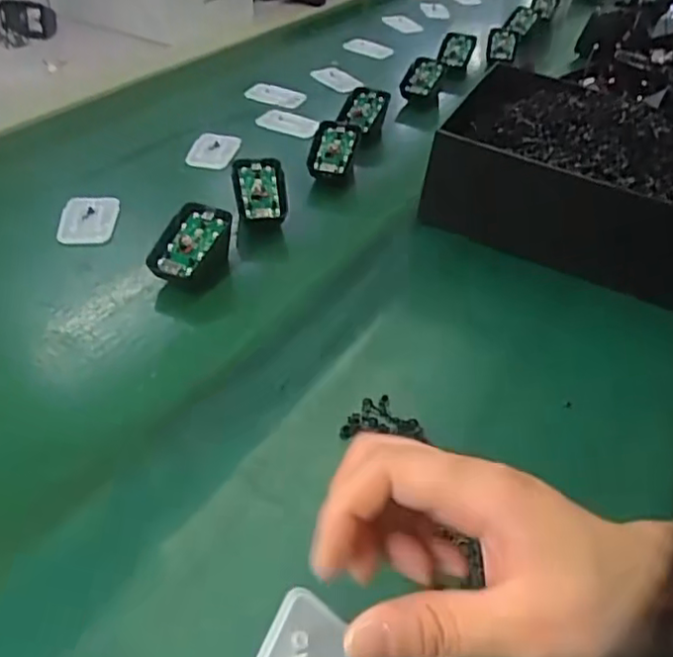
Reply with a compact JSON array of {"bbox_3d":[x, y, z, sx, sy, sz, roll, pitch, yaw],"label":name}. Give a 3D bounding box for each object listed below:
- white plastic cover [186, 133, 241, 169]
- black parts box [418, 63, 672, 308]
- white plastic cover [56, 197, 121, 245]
[{"bbox_3d":[-0.126,-0.181,0.645,0.047,0.008,0.071,10,44,3],"label":"white plastic cover"},{"bbox_3d":[0.210,-0.128,0.547,0.229,0.101,0.198,21,44,17],"label":"black parts box"},{"bbox_3d":[-0.209,-0.092,0.535,0.046,0.011,0.060,-3,42,-9],"label":"white plastic cover"}]

